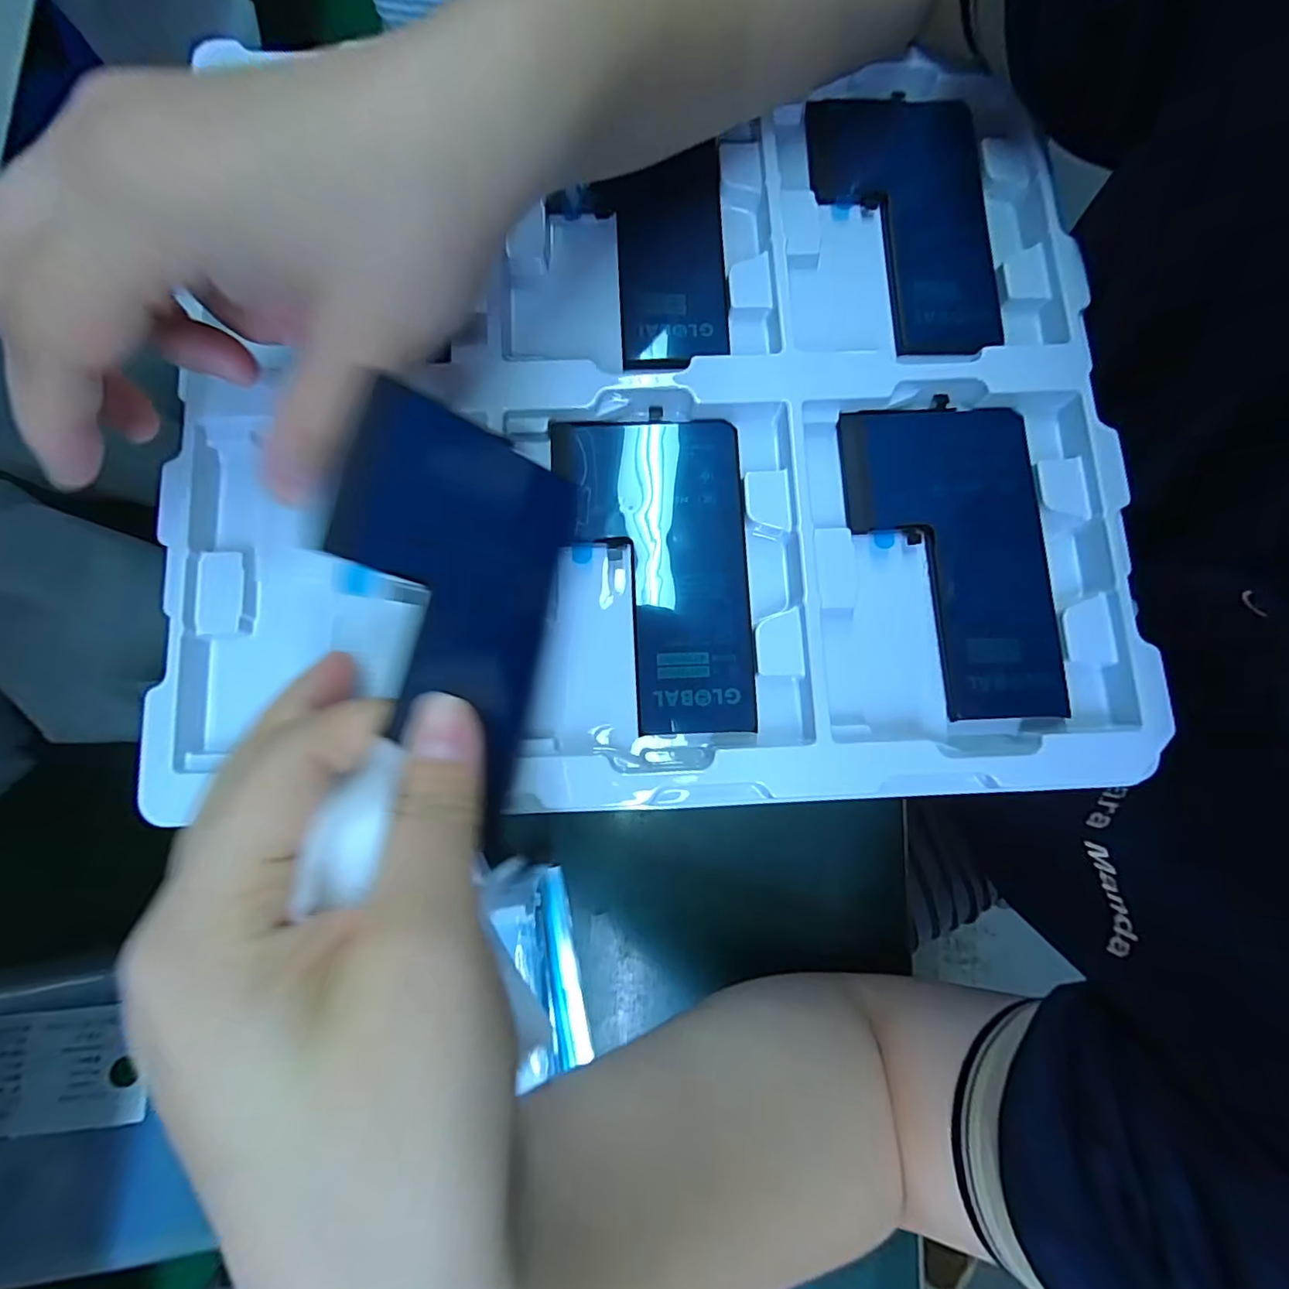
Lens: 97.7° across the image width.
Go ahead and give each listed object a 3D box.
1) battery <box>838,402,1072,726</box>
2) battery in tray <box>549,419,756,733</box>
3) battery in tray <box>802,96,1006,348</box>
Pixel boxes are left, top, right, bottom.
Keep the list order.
[{"bbox_3d":[0.105,-0.031,0.192,0.062,0.007,0.109,-3,82,0],"label":"battery"},{"bbox_3d":[0.004,-0.025,0.192,0.061,0.007,0.109,-4,82,0],"label":"battery in tray"},{"bbox_3d":[0.098,-0.162,0.216,0.065,0.006,0.108,0,82,1],"label":"battery in tray"}]

